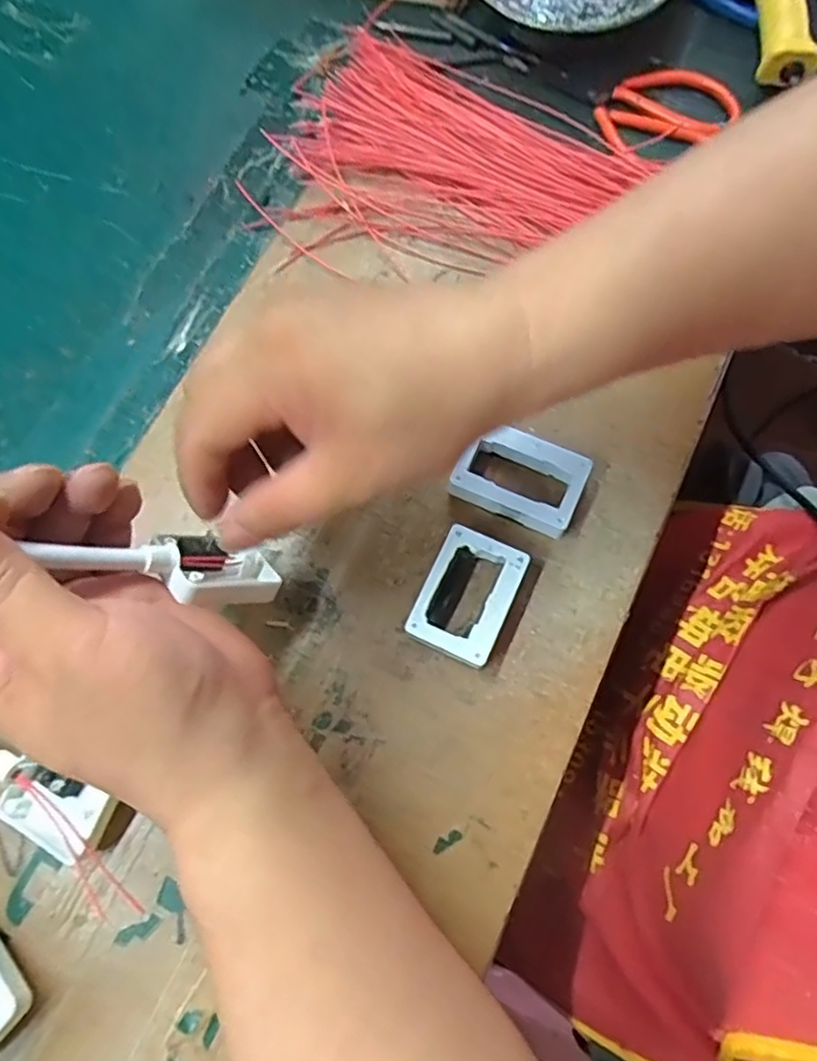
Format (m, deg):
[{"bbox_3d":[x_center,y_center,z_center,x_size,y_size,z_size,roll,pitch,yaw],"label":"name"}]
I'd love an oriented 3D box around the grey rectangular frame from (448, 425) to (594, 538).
[{"bbox_3d":[0.056,-0.026,0.320,0.059,0.016,0.042,28,76,10],"label":"grey rectangular frame"}]

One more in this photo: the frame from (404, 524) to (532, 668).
[{"bbox_3d":[0.028,0.031,0.304,0.040,0.017,0.057,24,75,9],"label":"frame"}]

